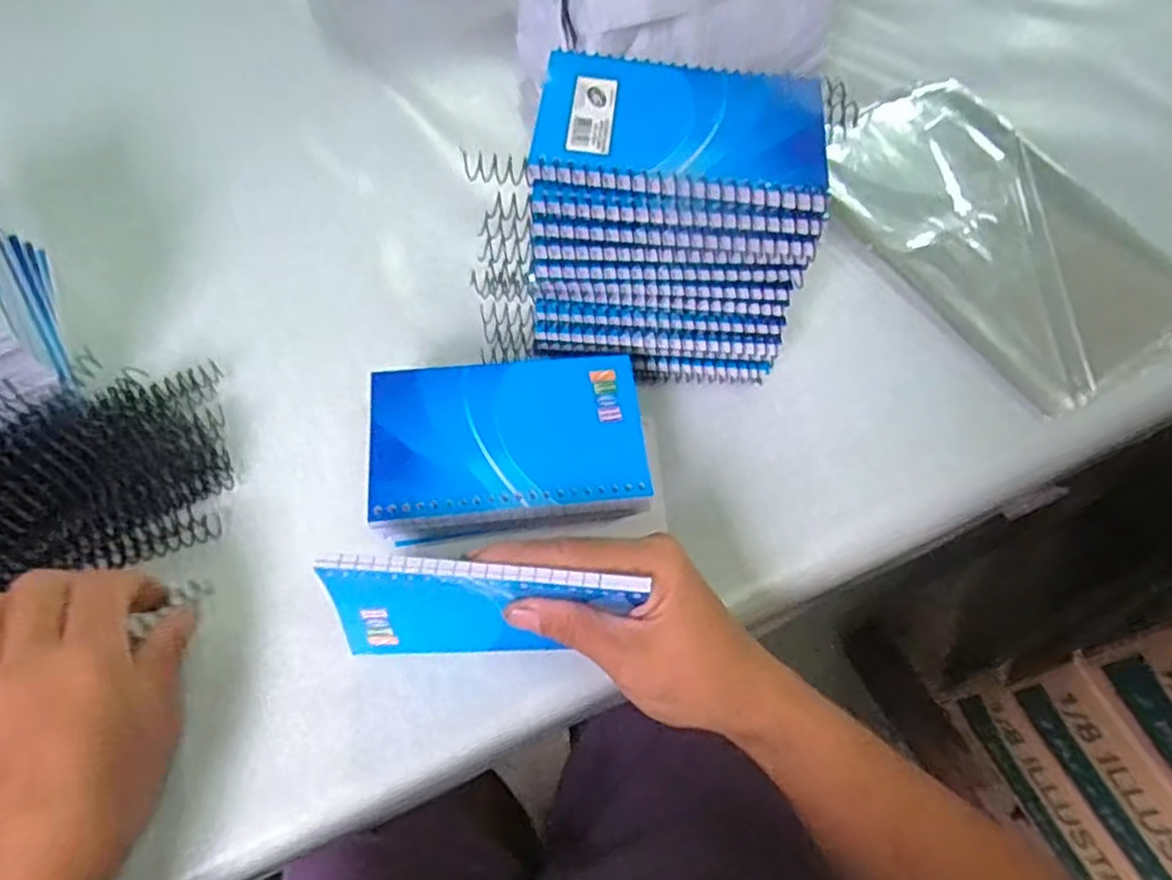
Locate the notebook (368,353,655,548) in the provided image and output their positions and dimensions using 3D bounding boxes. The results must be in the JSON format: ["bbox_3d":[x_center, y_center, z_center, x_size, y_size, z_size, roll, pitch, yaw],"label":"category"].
[{"bbox_3d":[-0.037,0.000,0.352,0.128,0.010,0.087,-6,62,-7],"label":"notebook"}]

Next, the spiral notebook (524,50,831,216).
[{"bbox_3d":[0.044,-0.144,0.331,0.130,0.007,0.091,10,62,2],"label":"spiral notebook"}]

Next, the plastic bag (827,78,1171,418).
[{"bbox_3d":[0.270,-0.144,0.480,0.162,0.019,0.255,-27,66,-16],"label":"plastic bag"}]

